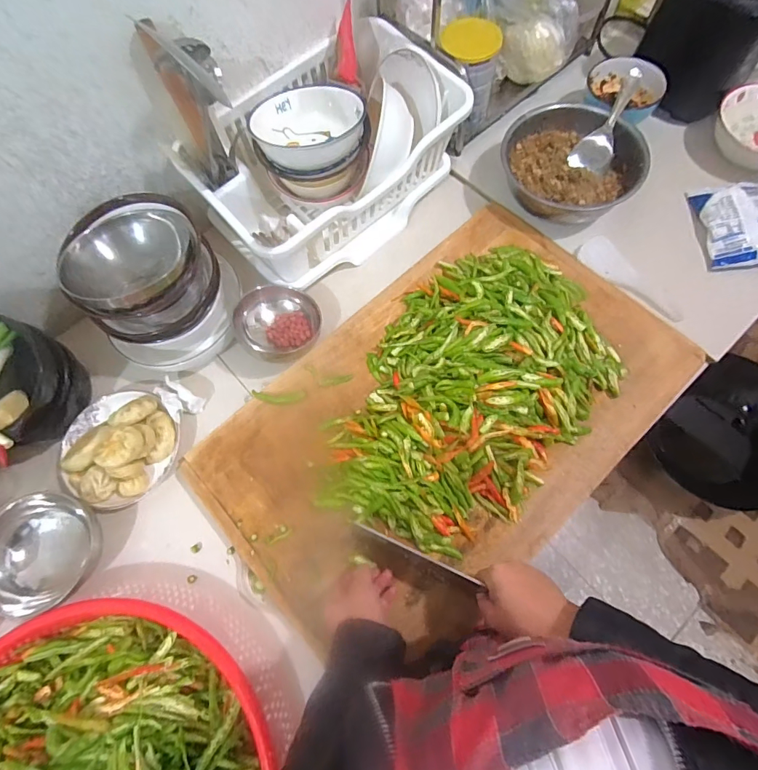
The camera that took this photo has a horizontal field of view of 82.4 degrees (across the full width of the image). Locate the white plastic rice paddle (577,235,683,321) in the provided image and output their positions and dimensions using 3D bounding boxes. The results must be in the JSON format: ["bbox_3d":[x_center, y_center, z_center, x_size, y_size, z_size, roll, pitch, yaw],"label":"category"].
[{"bbox_3d":[0.430,-0.181,0.734,0.193,0.024,0.059,41,77,15],"label":"white plastic rice paddle"}]

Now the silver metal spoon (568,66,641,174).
[{"bbox_3d":[0.412,-0.467,0.770,0.072,0.031,0.162,28,118,12],"label":"silver metal spoon"}]

